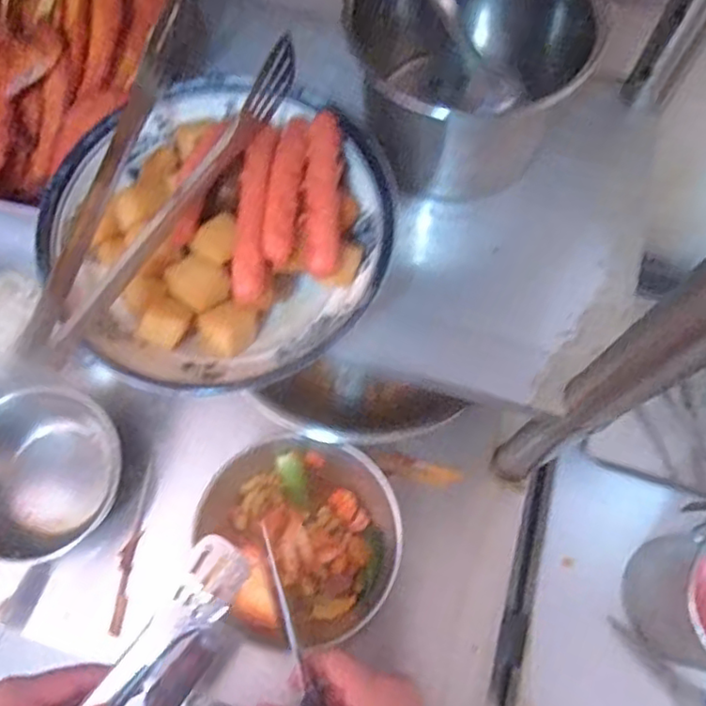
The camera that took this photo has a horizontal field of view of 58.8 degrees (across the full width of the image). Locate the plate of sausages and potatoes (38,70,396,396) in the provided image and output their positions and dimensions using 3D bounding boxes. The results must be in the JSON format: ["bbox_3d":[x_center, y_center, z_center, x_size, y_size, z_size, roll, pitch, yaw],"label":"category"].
[{"bbox_3d":[-0.081,-0.074,0.393,0.197,0.070,0.188,0,69,0],"label":"plate of sausages and potatoes"}]

